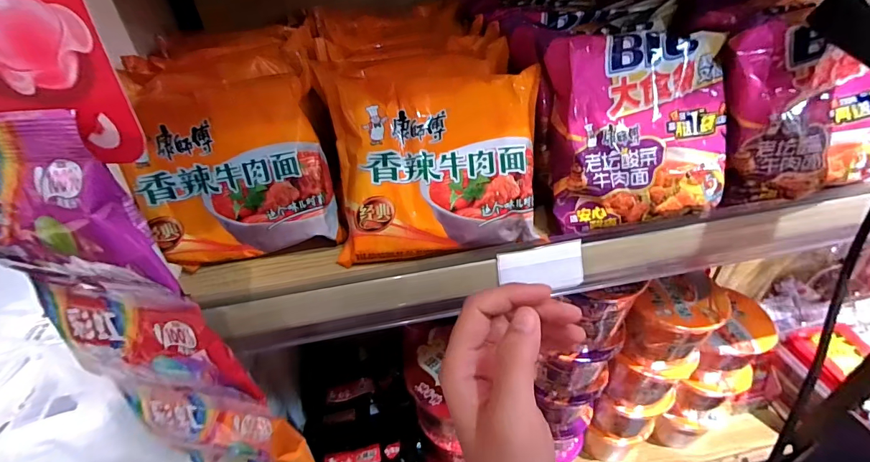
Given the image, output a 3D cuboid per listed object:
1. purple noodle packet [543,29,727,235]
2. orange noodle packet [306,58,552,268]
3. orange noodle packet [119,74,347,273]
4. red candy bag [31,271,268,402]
[{"bbox_3d":[0.169,-0.088,0.335,0.160,0.162,0.051,-7,3,-8],"label":"purple noodle packet"},{"bbox_3d":[-0.001,-0.063,0.326,0.168,0.158,0.042,-8,0,5],"label":"orange noodle packet"},{"bbox_3d":[-0.164,-0.057,0.332,0.146,0.133,0.045,-7,15,-3],"label":"orange noodle packet"},{"bbox_3d":[-0.200,0.076,0.275,0.153,0.115,0.016,8,39,15],"label":"red candy bag"}]

